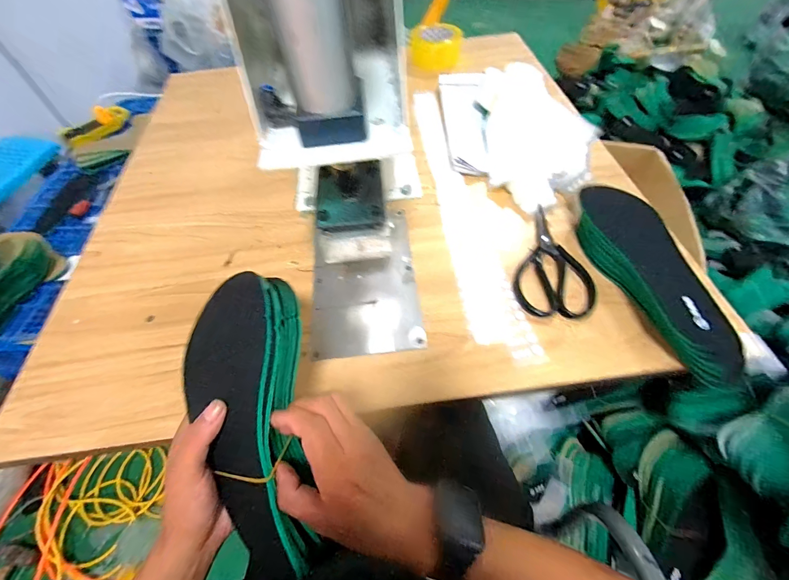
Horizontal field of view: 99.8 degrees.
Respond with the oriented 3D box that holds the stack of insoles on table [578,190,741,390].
[{"bbox_3d":[0.316,-0.024,0.411,0.075,0.047,0.272,-11,57,-3],"label":"stack of insoles on table"}]

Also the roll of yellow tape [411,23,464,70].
[{"bbox_3d":[0.101,-0.570,0.780,0.110,0.058,0.105,8,58,9],"label":"roll of yellow tape"}]

